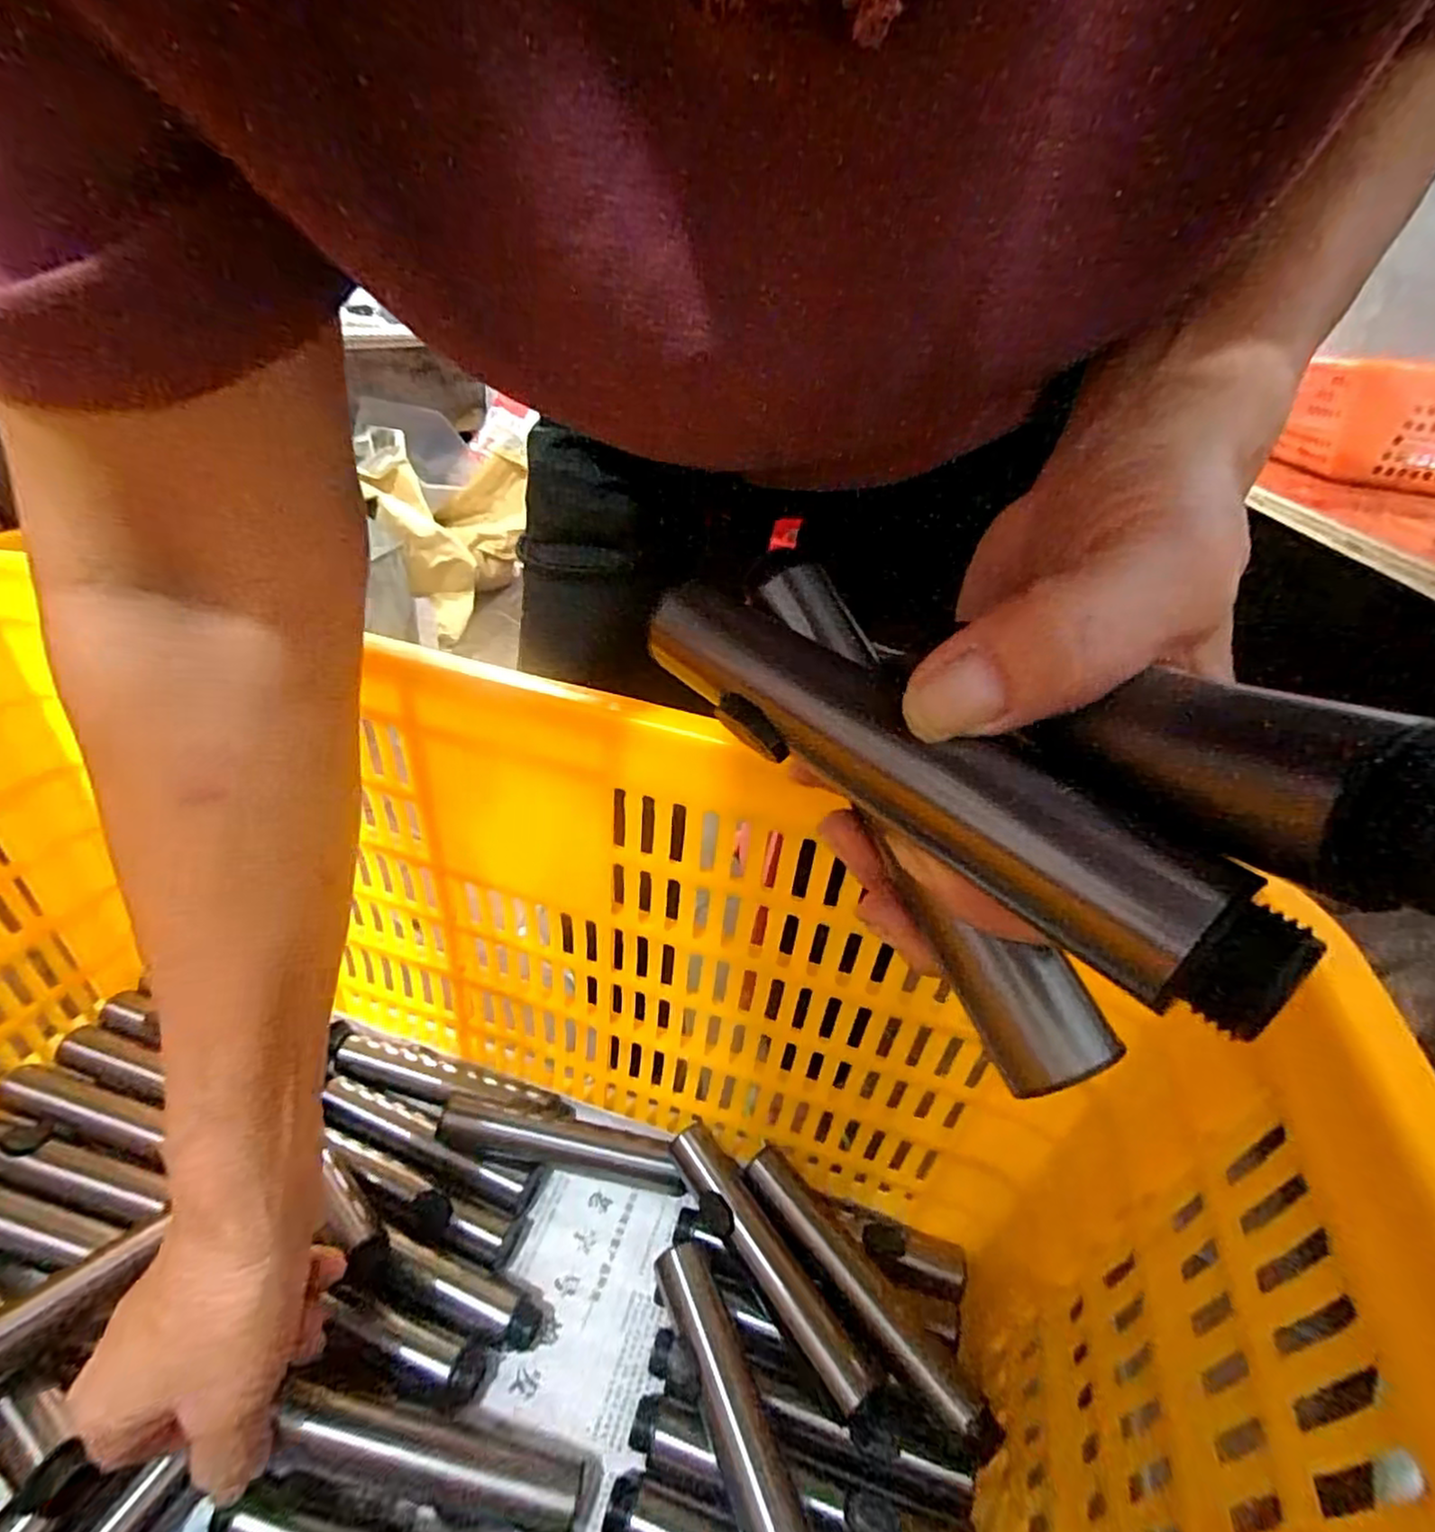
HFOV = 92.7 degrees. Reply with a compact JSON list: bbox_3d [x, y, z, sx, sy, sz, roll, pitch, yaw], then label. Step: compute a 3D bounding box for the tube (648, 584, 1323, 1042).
[{"bbox_3d":[0.036,-0.003,0.145,0.022,0.022,0.147,-20,40,-31],"label":"tube"}]

